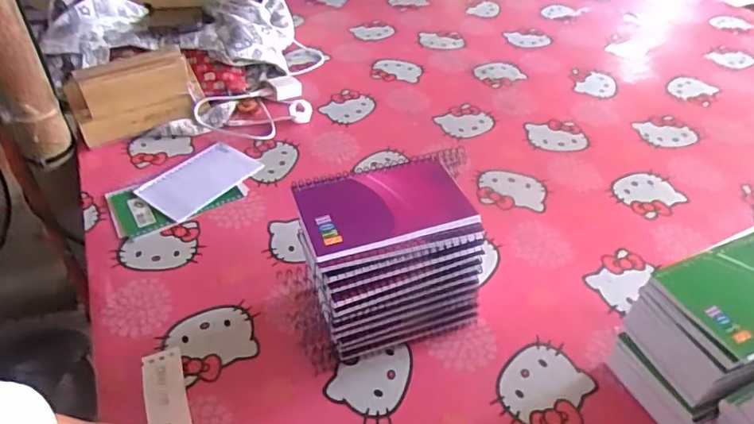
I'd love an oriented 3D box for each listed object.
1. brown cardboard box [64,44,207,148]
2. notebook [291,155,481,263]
[{"bbox_3d":[-0.306,-0.149,0.692,0.158,0.094,0.040,-21,47,-21],"label":"brown cardboard box"},{"bbox_3d":[0.005,-0.007,0.428,0.129,0.007,0.085,-14,44,-14],"label":"notebook"}]

